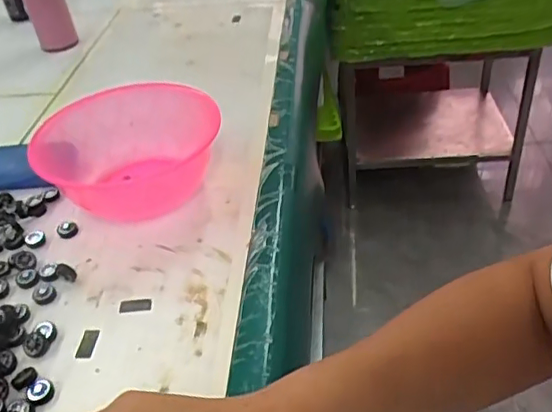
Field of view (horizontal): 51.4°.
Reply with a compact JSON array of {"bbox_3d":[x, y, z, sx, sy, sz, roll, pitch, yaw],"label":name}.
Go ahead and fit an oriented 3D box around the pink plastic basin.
[{"bbox_3d":[-0.162,-0.065,0.654,0.189,0.079,0.189,-4,39,3],"label":"pink plastic basin"}]

